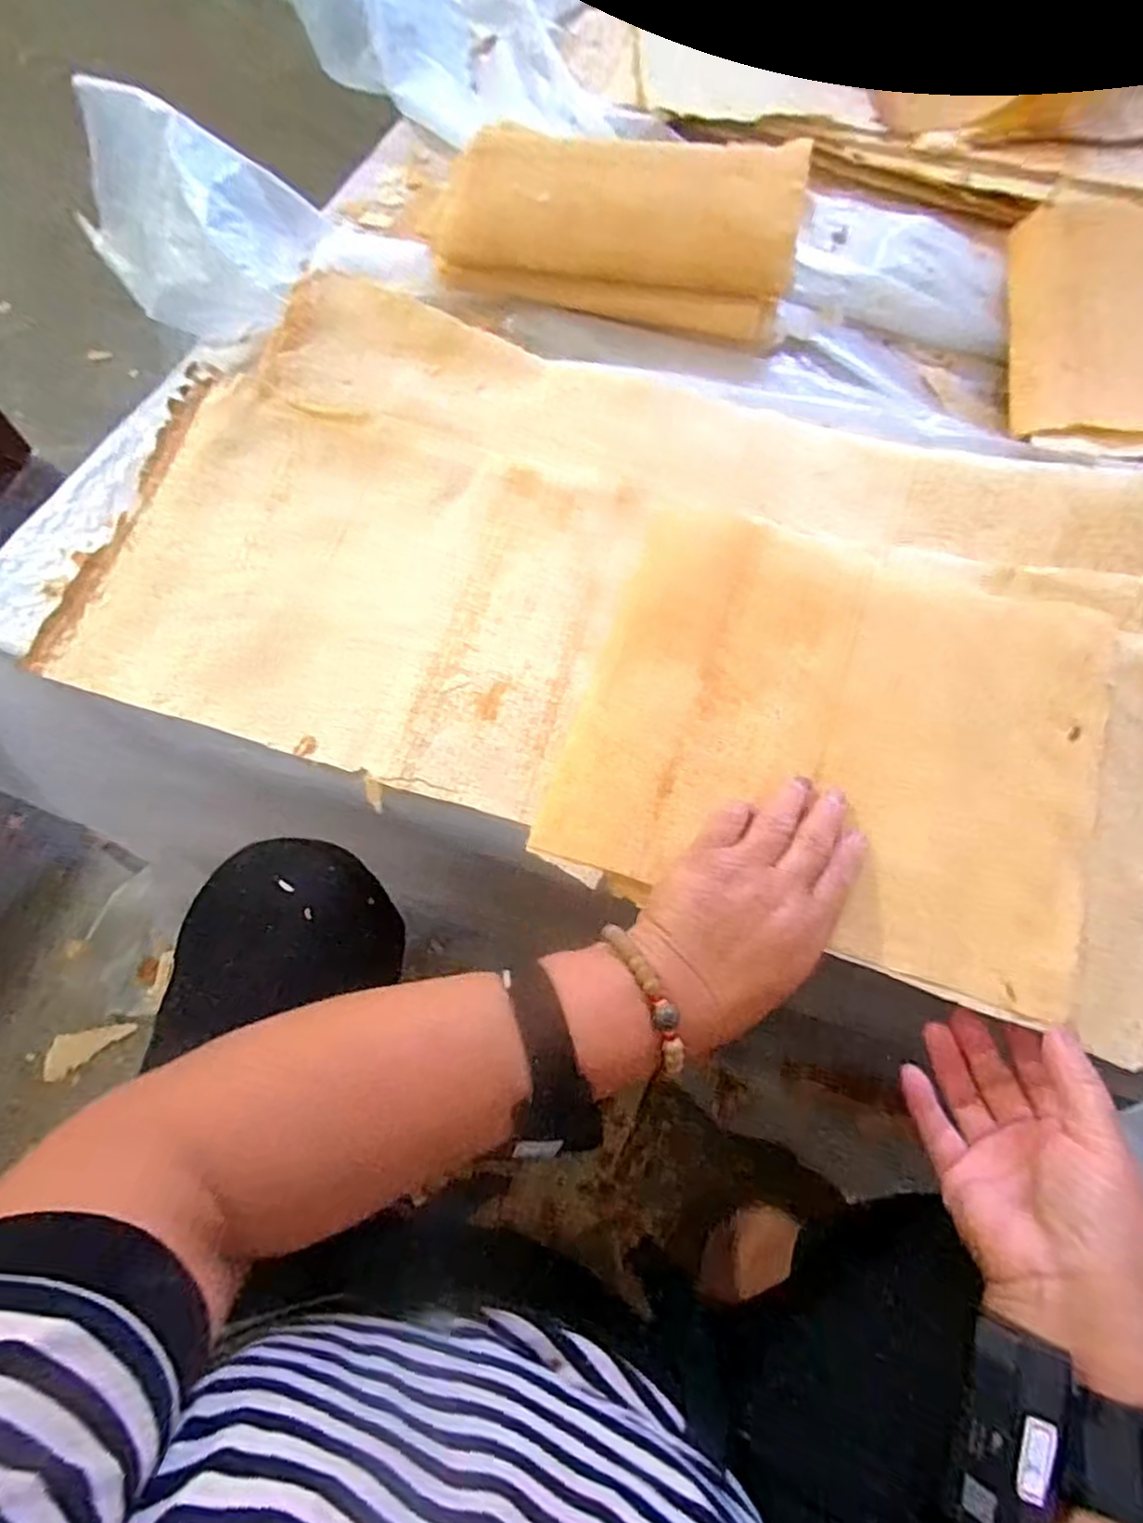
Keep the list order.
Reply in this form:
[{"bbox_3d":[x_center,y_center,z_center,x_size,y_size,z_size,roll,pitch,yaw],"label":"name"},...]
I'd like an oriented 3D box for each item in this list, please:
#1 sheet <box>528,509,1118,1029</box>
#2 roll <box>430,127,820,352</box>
[{"bbox_3d":[0.163,-0.019,0.429,0.302,0.010,0.255,18,73,7],"label":"sheet"},{"bbox_3d":[0.031,-0.416,0.550,0.285,0.079,0.109,13,73,6],"label":"roll"}]

